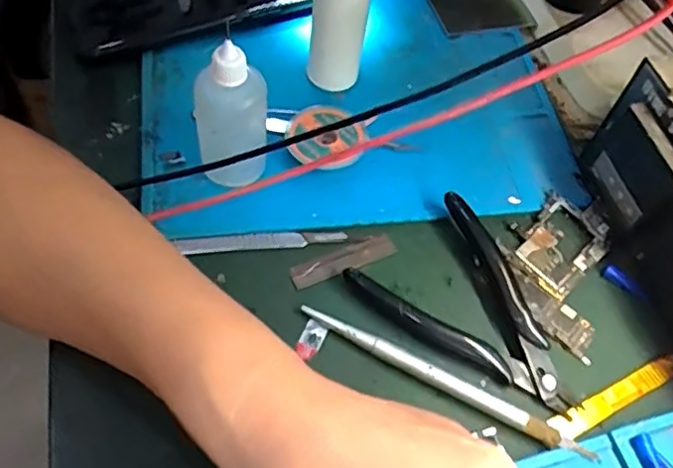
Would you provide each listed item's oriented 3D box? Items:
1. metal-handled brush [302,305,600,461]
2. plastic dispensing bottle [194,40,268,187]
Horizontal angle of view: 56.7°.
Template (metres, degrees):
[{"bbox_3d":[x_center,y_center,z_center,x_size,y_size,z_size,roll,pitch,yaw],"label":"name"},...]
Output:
[{"bbox_3d":[0.048,0.066,0.284,0.141,0.007,0.009,26,58,12],"label":"metal-handled brush"},{"bbox_3d":[-0.050,-0.052,0.300,0.033,0.082,0.027,-7,57,-10],"label":"plastic dispensing bottle"}]

